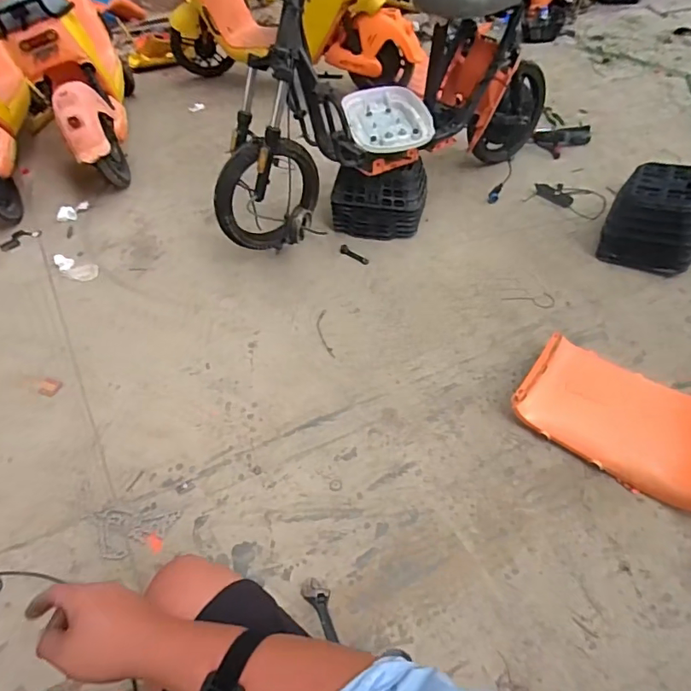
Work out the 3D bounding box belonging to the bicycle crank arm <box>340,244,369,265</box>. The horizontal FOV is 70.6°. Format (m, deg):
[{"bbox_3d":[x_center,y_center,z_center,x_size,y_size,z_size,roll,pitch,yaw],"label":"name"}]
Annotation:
[{"bbox_3d":[0.028,-0.315,1.696,0.120,0.018,0.033,35,60,30],"label":"bicycle crank arm"}]

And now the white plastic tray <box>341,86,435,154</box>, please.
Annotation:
[{"bbox_3d":[0.140,-0.778,1.635,0.261,0.062,0.352,-11,58,1],"label":"white plastic tray"}]

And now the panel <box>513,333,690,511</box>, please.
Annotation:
[{"bbox_3d":[0.714,0.173,1.066,0.332,0.220,0.639,-35,55,-23],"label":"panel"}]

